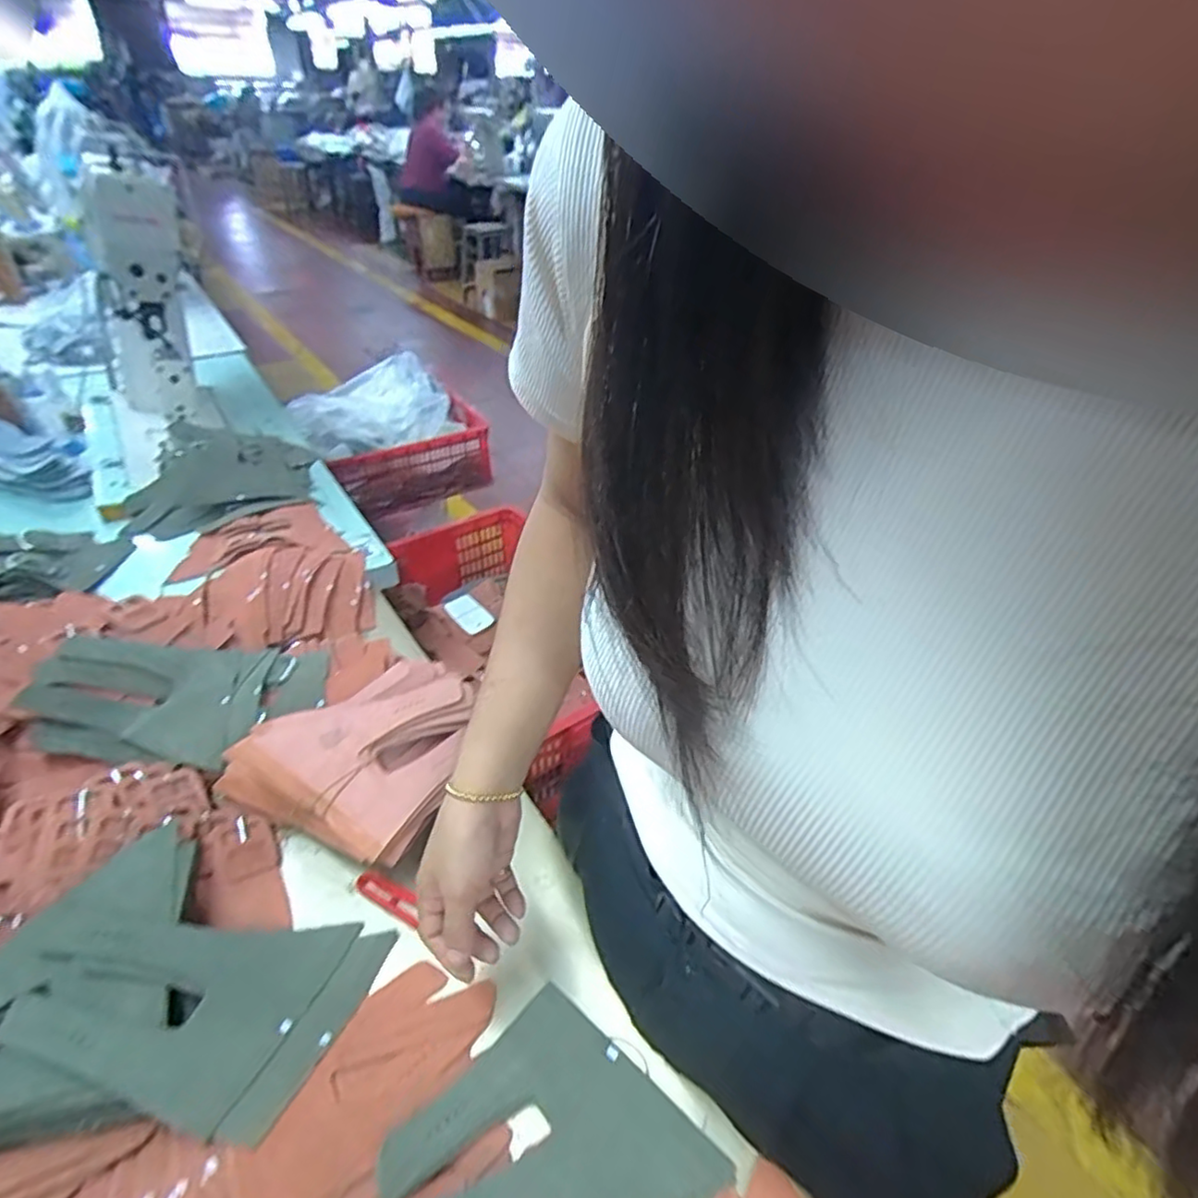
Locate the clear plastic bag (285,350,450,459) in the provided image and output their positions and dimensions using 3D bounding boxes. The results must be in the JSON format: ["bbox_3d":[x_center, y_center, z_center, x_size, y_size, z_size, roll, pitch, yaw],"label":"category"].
[{"bbox_3d":[-0.626,-0.523,1.747,0.440,0.140,0.291,-27,46,-32],"label":"clear plastic bag"}]

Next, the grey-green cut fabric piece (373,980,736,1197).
[{"bbox_3d":[-0.039,0.341,0.437,0.208,0.043,0.138,-10,39,-14],"label":"grey-green cut fabric piece"}]

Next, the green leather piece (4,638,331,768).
[{"bbox_3d":[-0.427,0.087,0.672,0.257,0.062,0.160,6,38,6],"label":"green leather piece"}]

